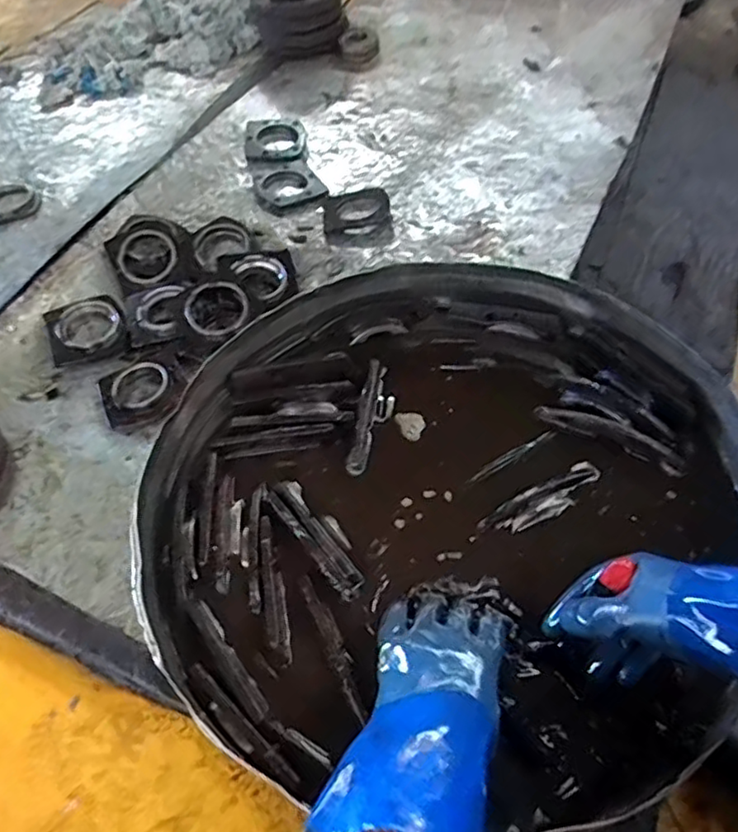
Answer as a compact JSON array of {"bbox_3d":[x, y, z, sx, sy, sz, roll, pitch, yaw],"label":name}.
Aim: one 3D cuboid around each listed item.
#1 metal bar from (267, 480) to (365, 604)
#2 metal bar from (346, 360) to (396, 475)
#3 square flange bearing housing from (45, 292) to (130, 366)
[{"bbox_3d":[-0.055,0.116,0.628,0.033,0.019,0.142,-32,59,-17],"label":"metal bar"},{"bbox_3d":[0.004,-0.003,0.706,0.035,0.034,0.136,8,57,10],"label":"metal bar"},{"bbox_3d":[-0.562,-0.173,1.272,0.152,0.059,0.129,-25,57,-12],"label":"square flange bearing housing"}]

